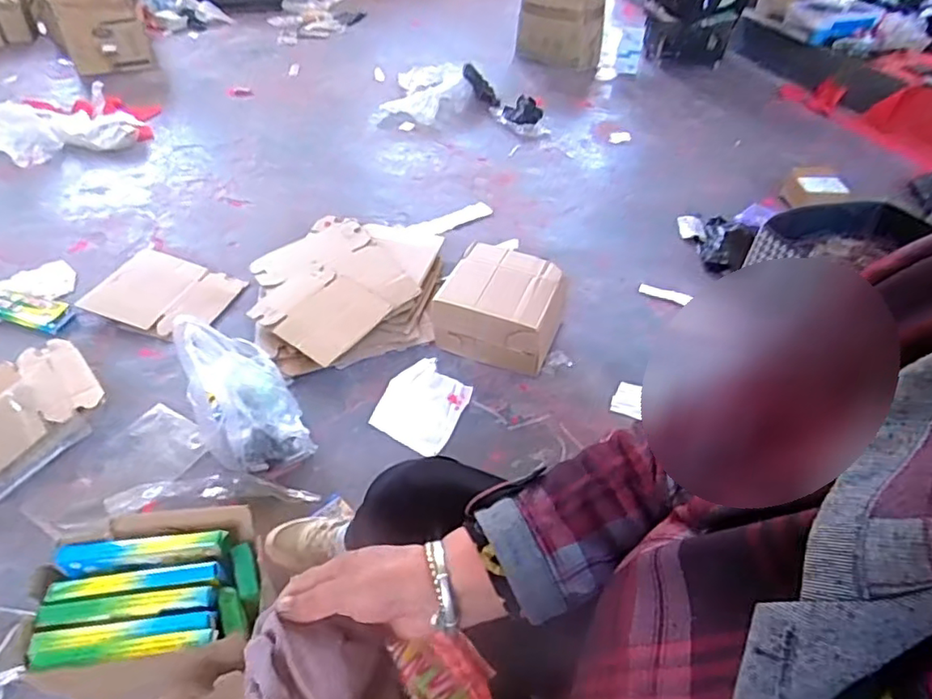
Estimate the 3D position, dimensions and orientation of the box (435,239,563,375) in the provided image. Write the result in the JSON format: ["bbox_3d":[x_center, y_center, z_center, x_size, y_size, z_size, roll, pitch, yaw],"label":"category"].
[{"bbox_3d":[0.090,-0.098,1.272,0.249,0.144,0.220,17,44,15],"label":"box"}]

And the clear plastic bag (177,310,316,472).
[{"bbox_3d":[-0.376,0.085,1.004,0.170,0.250,0.149,-16,45,-20],"label":"clear plastic bag"}]

